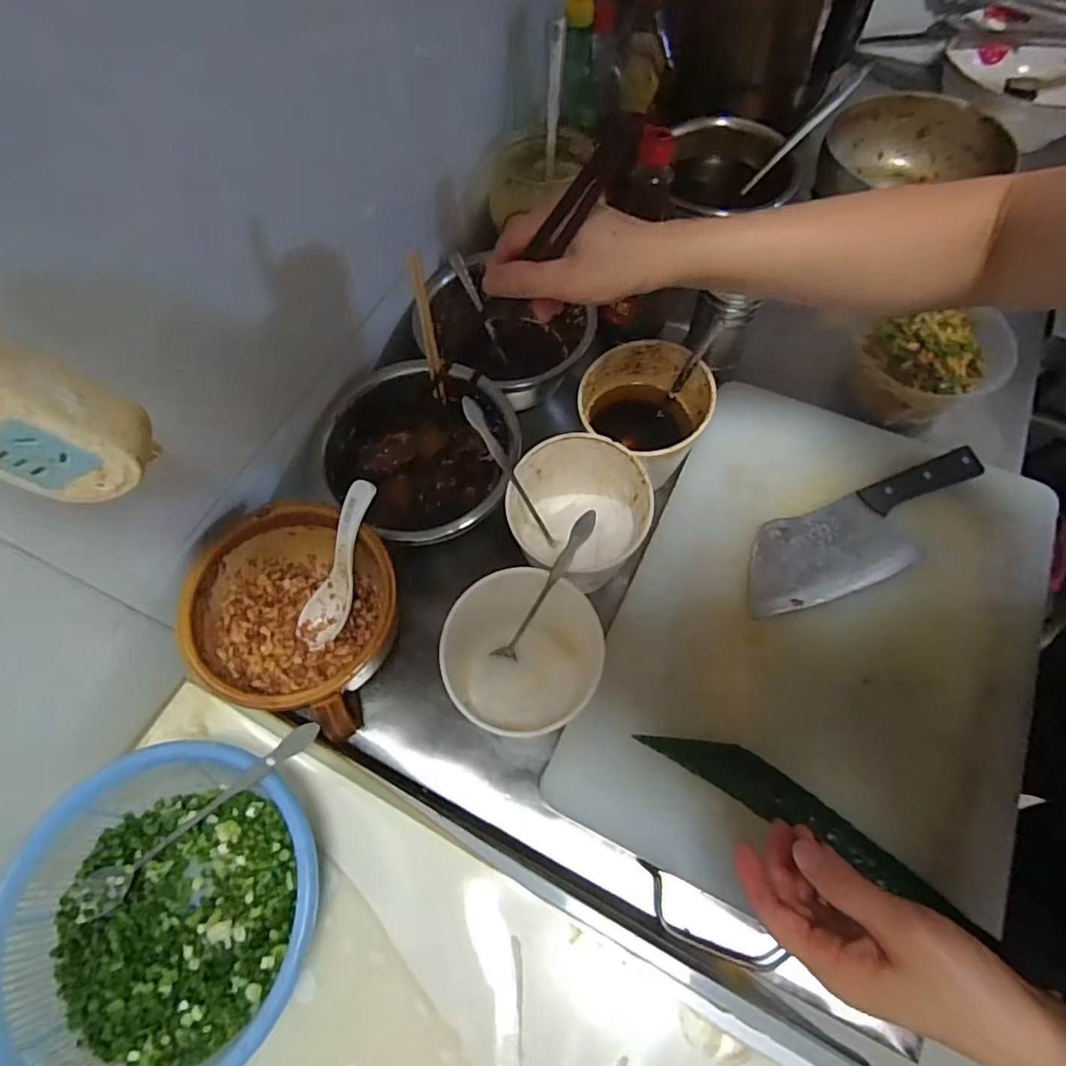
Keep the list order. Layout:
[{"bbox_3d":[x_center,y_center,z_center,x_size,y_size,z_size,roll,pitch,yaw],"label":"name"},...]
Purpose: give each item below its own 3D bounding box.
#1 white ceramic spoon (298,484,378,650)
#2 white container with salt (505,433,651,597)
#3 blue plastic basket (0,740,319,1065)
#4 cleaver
[{"bbox_3d":[-0.151,0.025,0.460,0.033,0.138,0.026,27,21,15],"label":"white ceramic spoon"},{"bbox_3d":[0.042,-0.012,0.504,0.100,0.093,0.112,-30,65,-14],"label":"white container with salt"},{"bbox_3d":[-0.215,0.227,0.355,0.178,0.068,0.171,-1,62,1],"label":"blue plastic basket"},{"bbox_3d":[0.293,0.000,0.518,0.238,0.029,0.080,-19,63,-8],"label":"cleaver"}]

